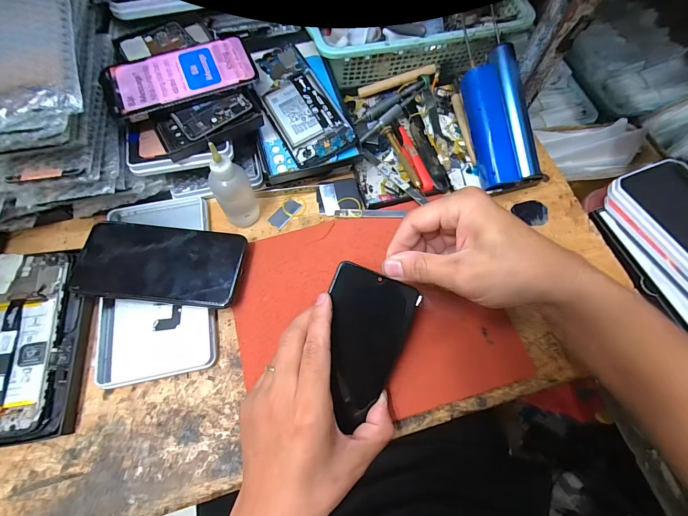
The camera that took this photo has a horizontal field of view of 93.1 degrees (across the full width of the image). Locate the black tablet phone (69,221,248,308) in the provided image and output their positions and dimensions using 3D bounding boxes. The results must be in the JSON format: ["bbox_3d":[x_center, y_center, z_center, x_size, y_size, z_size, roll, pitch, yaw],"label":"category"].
[{"bbox_3d":[-0.175,0.004,0.311,0.153,0.013,0.075,5,71,-2],"label":"black tablet phone"}]

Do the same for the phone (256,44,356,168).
[{"bbox_3d":[-0.051,-0.169,0.354,0.066,0.008,0.146,-29,77,-5],"label":"phone"}]

